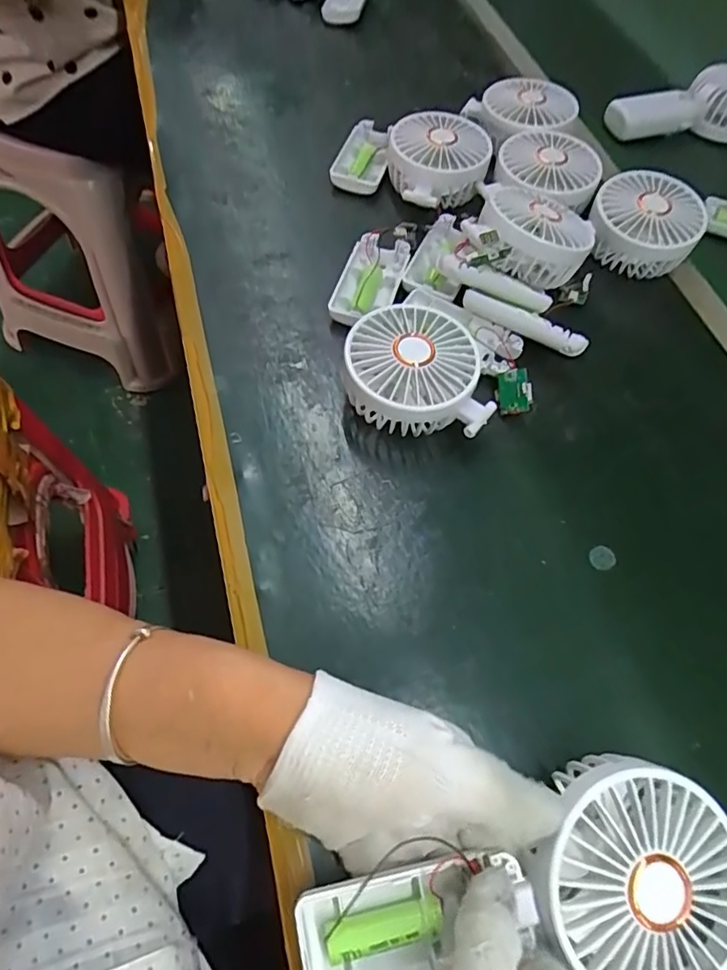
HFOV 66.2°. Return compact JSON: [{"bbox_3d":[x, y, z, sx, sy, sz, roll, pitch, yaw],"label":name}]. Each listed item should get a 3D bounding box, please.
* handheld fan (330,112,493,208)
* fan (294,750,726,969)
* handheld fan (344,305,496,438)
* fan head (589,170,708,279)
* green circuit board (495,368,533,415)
[{"bbox_3d":[0.044,-0.292,0.498,0.131,0.044,0.098,20,62,7],"label":"handheld fan"},{"bbox_3d":[0.067,0.176,0.236,0.182,0.049,0.087,-14,63,-3],"label":"fan"},{"bbox_3d":[0.037,-0.074,0.380,0.099,0.048,0.088,6,62,0],"label":"handheld fan"},{"bbox_3d":[0.235,-0.219,0.469,0.084,0.052,0.082,2,62,-3],"label":"fan head"},{"bbox_3d":[0.105,-0.065,0.392,0.024,0.008,0.032,-7,78,14],"label":"green circuit board"}]

